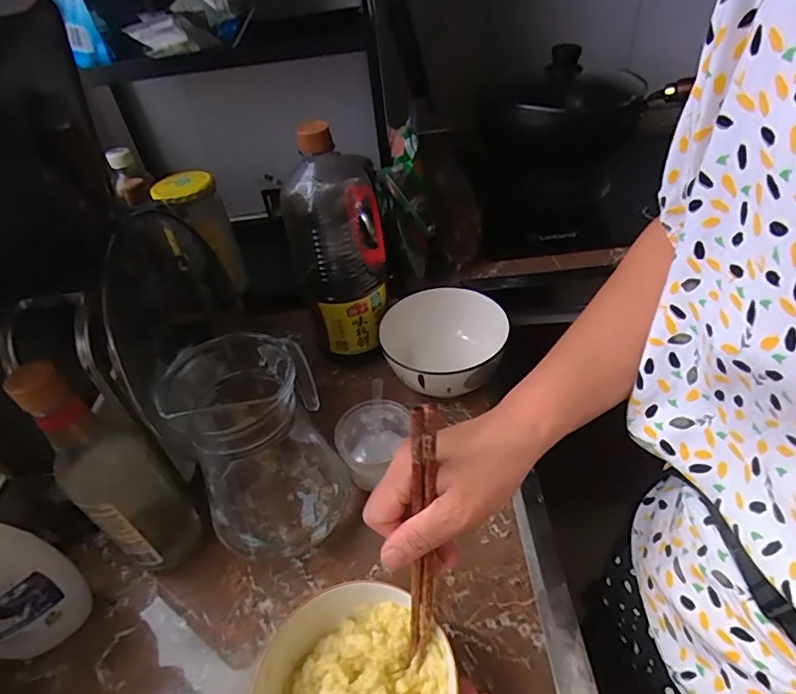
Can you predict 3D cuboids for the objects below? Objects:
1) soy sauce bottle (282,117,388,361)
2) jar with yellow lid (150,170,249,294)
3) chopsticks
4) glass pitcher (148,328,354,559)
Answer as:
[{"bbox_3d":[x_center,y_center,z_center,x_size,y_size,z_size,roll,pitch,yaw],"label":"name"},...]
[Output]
[{"bbox_3d":[-0.070,-0.126,0.588,0.107,0.250,0.113,-13,43,-6],"label":"soy sauce bottle"},{"bbox_3d":[-0.275,-0.155,0.709,0.080,0.157,0.089,-21,46,-15],"label":"jar with yellow lid"},{"bbox_3d":[0.015,0.134,0.324,0.016,0.225,0.010,4,27,11],"label":"chopsticks"},{"bbox_3d":[-0.121,0.096,0.454,0.128,0.192,0.123,-20,44,-14],"label":"glass pitcher"}]

